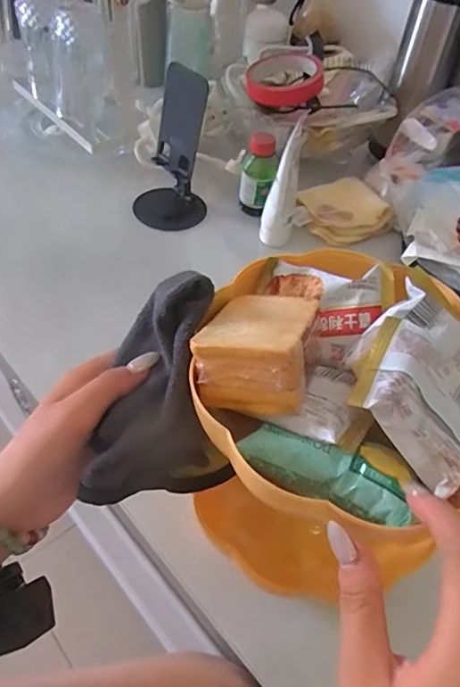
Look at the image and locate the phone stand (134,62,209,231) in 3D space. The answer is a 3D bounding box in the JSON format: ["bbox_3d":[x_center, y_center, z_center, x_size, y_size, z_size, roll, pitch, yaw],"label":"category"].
[{"bbox_3d":[-0.071,-0.230,0.604,0.081,0.167,0.082,-2,48,-7],"label":"phone stand"}]

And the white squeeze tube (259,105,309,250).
[{"bbox_3d":[0.058,-0.174,0.571,0.035,0.141,0.028,9,48,3],"label":"white squeeze tube"}]

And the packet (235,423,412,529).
[{"bbox_3d":[0.047,0.065,0.256,0.084,0.017,0.023,22,50,14],"label":"packet"}]

